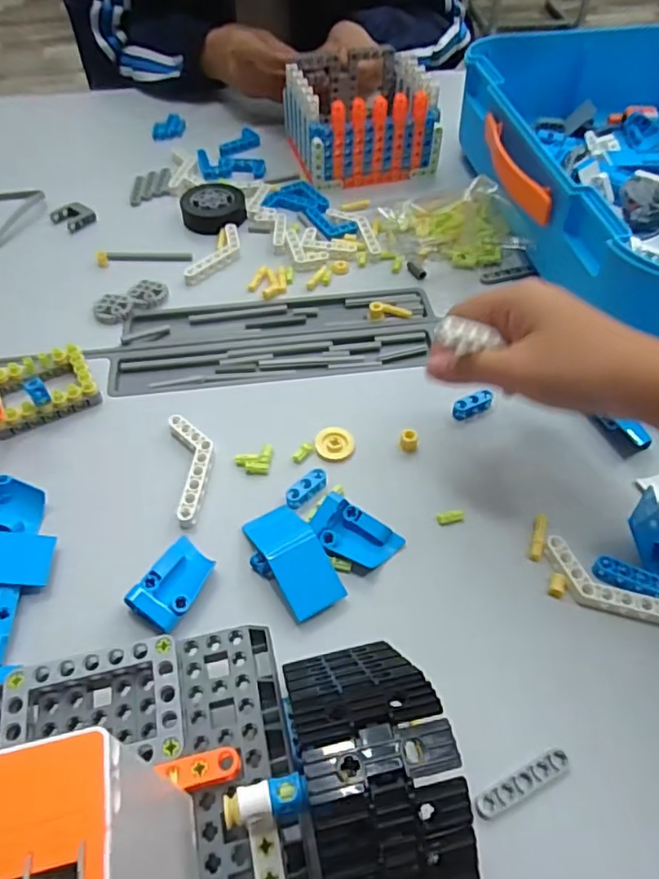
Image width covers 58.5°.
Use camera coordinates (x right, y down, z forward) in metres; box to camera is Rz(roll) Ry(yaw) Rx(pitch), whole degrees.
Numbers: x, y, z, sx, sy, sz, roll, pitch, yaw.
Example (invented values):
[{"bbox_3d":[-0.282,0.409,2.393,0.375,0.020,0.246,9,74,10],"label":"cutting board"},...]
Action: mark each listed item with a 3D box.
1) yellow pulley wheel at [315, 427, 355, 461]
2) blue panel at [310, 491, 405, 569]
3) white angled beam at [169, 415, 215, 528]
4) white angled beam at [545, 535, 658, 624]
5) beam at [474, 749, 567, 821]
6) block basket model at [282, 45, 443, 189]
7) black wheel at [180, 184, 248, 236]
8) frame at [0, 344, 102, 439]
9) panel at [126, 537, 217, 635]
[{"bbox_3d":[0.004,0.002,0.386,0.025,0.004,0.025,1,54,-1],"label":"yellow pulley wheel"},{"bbox_3d":[0.014,0.056,0.341,0.050,0.010,0.033,35,61,4],"label":"blue panel"},{"bbox_3d":[-0.085,0.017,0.370,0.025,0.010,0.077,-9,55,-9],"label":"white angled beam"},{"bbox_3d":[0.154,0.083,0.321,0.079,0.010,0.026,27,57,20],"label":"white angled beam"},{"bbox_3d":[0.089,0.157,0.269,0.049,0.004,0.010,-21,55,-16],"label":"beam"},{"bbox_3d":[0.029,-0.336,0.602,0.133,0.069,0.138,-11,53,-12],"label":"block basket model"},{"bbox_3d":[-0.108,-0.217,0.552,0.059,0.017,0.059,1,54,-1],"label":"black wheel"},{"bbox_3d":[-0.199,-0.052,0.382,0.073,0.077,0.050,-22,56,-20],"label":"frame"},{"bbox_3d":[-0.084,0.079,0.321,0.029,0.010,0.052,29,41,9],"label":"panel"}]

